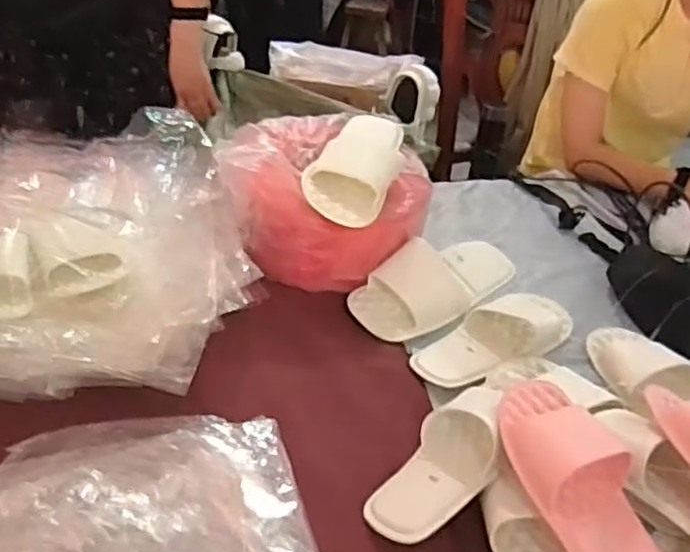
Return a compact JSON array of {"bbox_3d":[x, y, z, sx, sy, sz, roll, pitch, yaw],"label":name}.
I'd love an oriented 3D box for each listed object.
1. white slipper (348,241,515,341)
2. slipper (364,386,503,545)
[{"bbox_3d":[0.129,0.004,0.914,0.252,0.060,0.103,-22,47,-32],"label":"white slipper"},{"bbox_3d":[0.102,0.183,0.682,0.091,0.055,0.192,28,57,25],"label":"slipper"}]

